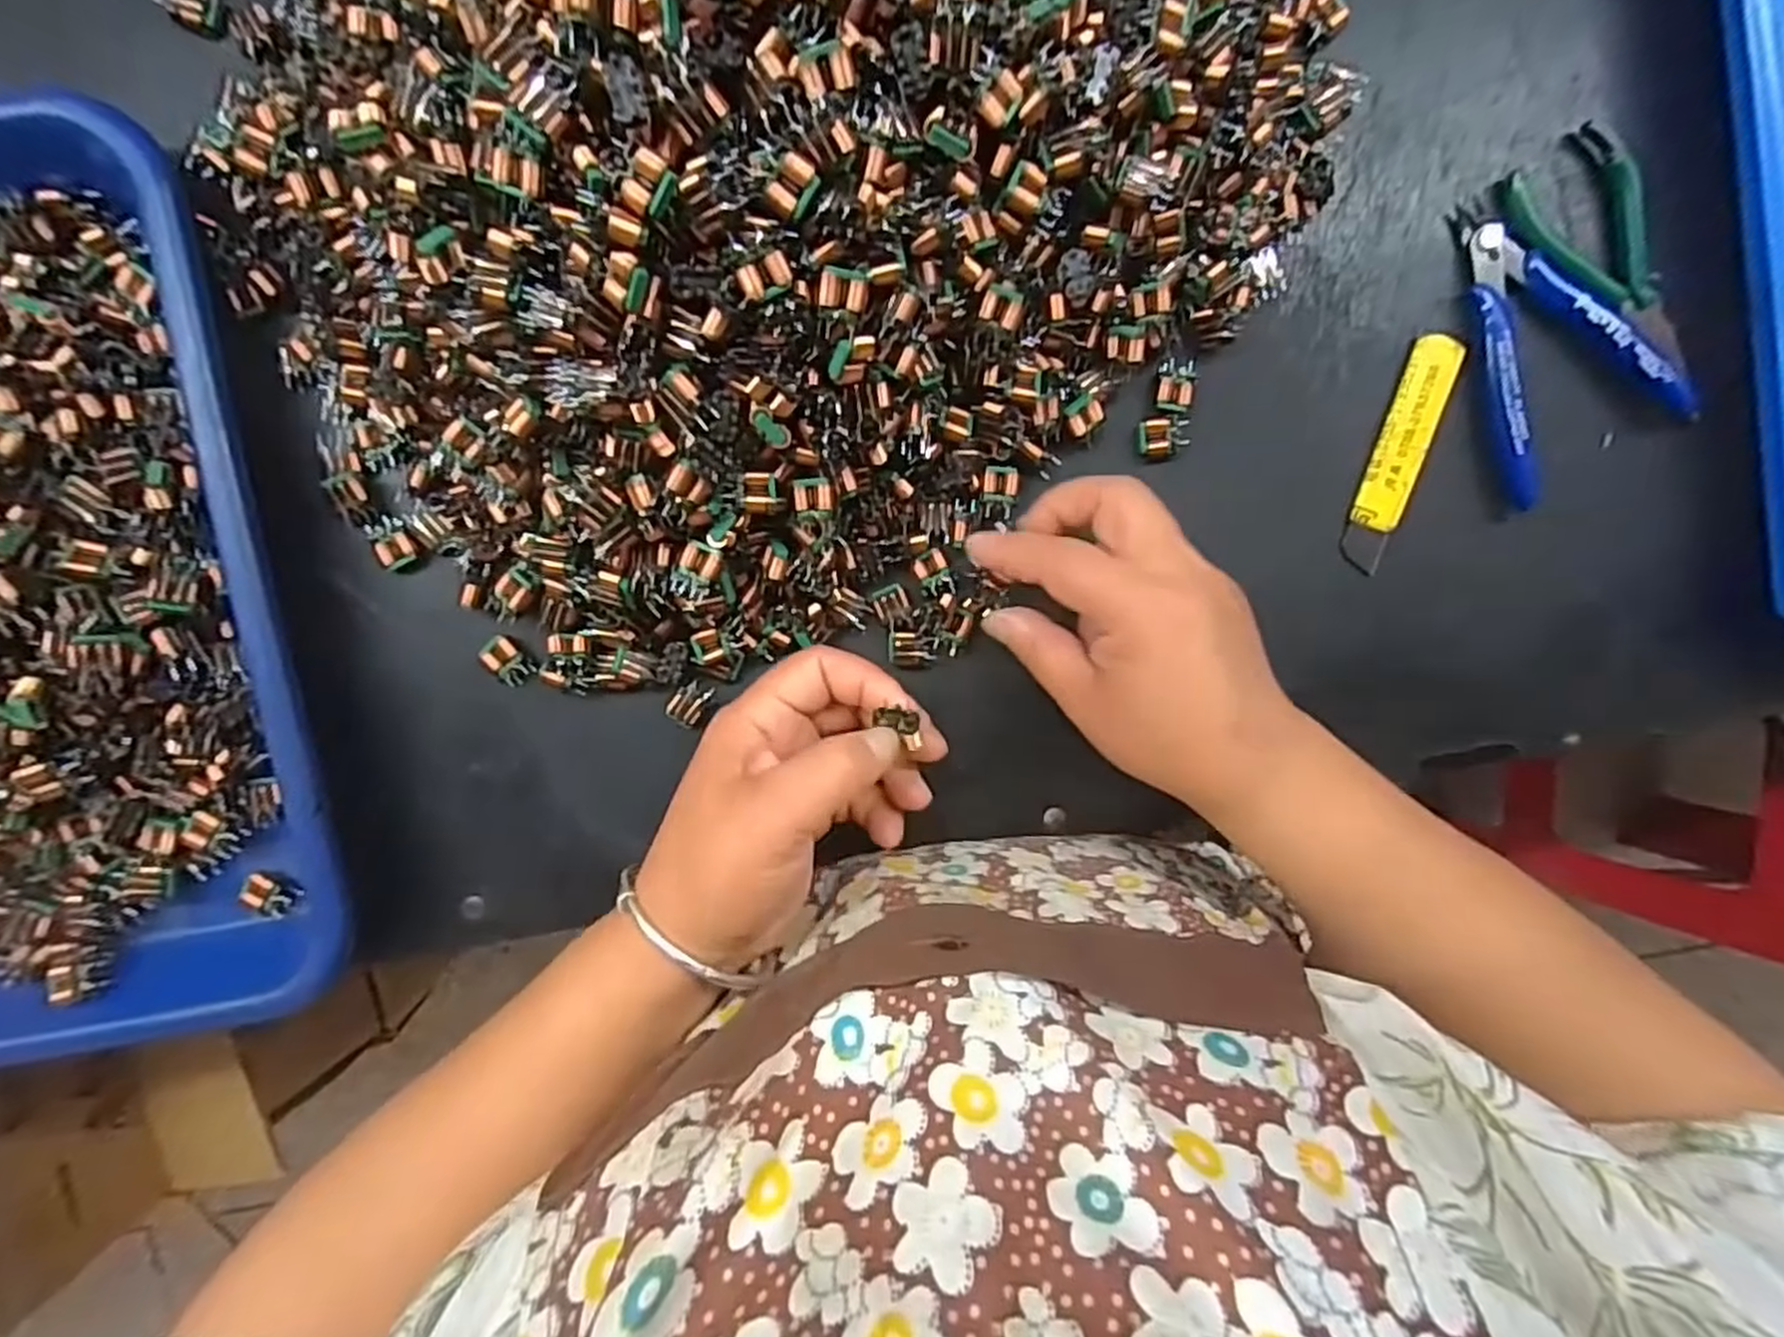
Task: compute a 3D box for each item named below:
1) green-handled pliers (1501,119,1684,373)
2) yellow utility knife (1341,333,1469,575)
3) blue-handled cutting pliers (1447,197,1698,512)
[{"bbox_3d":[0.295,-0.169,0.326,0.048,0.010,0.100,-40,98,3],"label":"green-handled pliers"},{"bbox_3d":[0.213,-0.090,0.333,0.021,0.004,0.097,18,97,-6],"label":"yellow utility knife"},{"bbox_3d":[0.279,-0.136,0.325,0.075,0.013,0.120,-16,99,-1],"label":"blue-handled cutting pliers"}]

